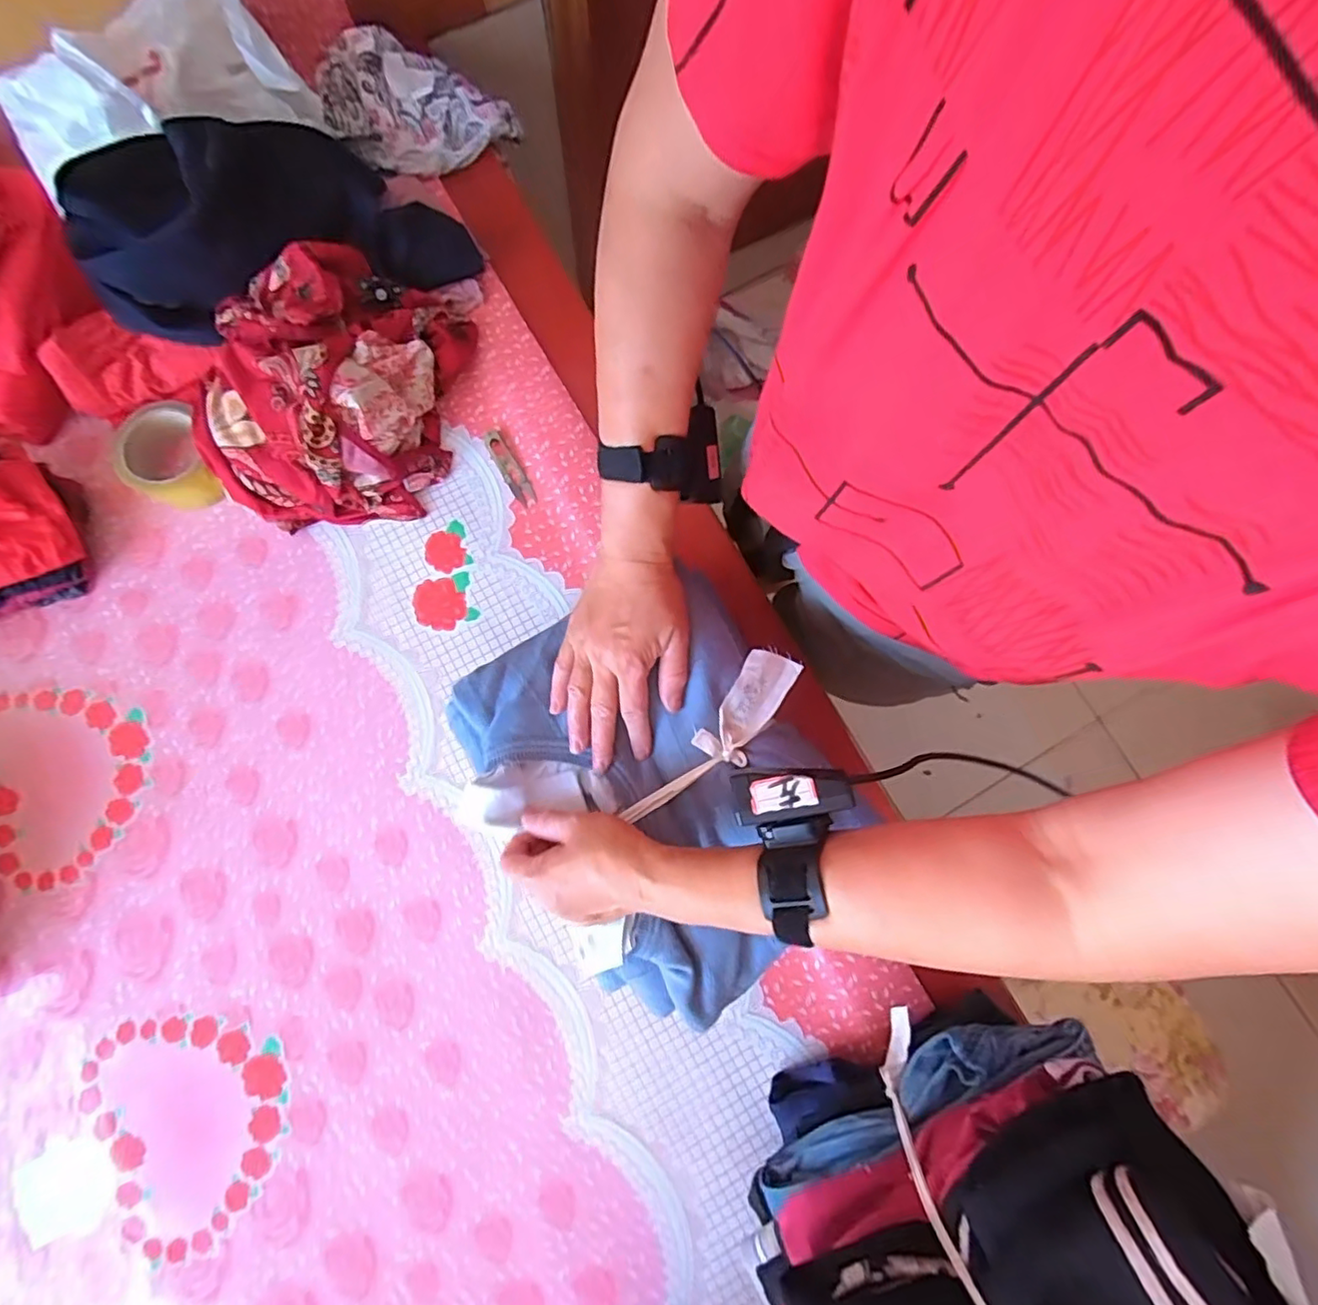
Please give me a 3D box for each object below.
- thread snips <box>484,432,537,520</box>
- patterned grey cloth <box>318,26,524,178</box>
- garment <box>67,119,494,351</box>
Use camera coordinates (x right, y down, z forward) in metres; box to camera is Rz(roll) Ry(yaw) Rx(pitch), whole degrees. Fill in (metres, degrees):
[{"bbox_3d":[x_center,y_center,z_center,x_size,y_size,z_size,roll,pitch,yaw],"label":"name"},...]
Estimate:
[{"bbox_3d":[-0.161,-0.197,0.655,0.023,0.008,0.103,-30,81,-7],"label":"thread snips"},{"bbox_3d":[-0.273,-0.631,0.696,0.208,0.036,0.147,-12,97,-17],"label":"patterned grey cloth"},{"bbox_3d":[-0.376,-0.432,0.602,0.348,0.132,0.173,-25,80,-24],"label":"garment"}]

